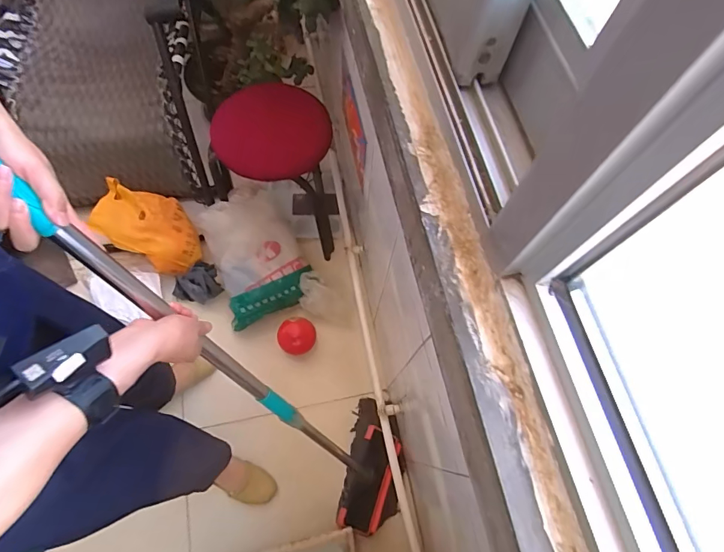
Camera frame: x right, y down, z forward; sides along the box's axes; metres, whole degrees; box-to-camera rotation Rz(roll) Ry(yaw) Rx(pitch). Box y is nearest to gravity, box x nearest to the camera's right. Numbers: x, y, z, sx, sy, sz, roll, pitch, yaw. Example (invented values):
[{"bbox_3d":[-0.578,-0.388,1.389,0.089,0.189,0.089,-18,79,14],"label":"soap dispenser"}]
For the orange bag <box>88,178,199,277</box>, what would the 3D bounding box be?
[{"bbox_3d":[-0.617,-0.140,1.250,0.330,0.090,0.196,39,77,-30],"label":"orange bag"}]

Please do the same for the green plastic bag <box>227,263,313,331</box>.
[{"bbox_3d":[-0.265,0.065,1.232,0.262,0.093,0.076,-26,72,-11],"label":"green plastic bag"}]

